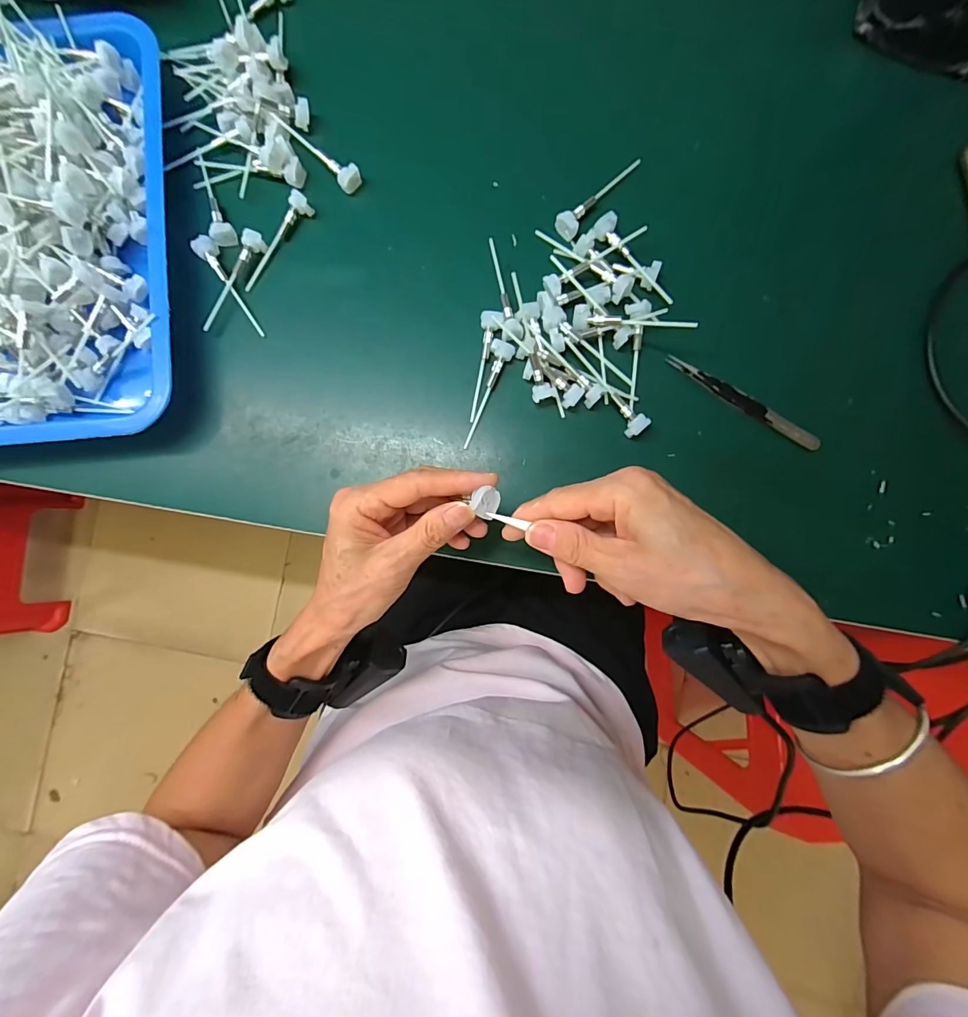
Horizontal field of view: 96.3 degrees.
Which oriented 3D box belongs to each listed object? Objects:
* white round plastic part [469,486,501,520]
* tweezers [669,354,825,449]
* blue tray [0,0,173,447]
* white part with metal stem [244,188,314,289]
[{"bbox_3d":[0.001,-0.004,0.250,0.015,0.010,0.017,27,90,2],"label":"white round plastic part"},{"bbox_3d":[0.198,-0.081,0.332,0.129,0.007,0.012,31,89,2],"label":"tweezers"},{"bbox_3d":[-0.372,-0.211,0.326,0.262,0.051,0.331,-5,89,2],"label":"blue tray"},{"bbox_3d":[-0.166,-0.212,0.348,0.012,0.015,0.086,32,89,2],"label":"white part with metal stem"}]

